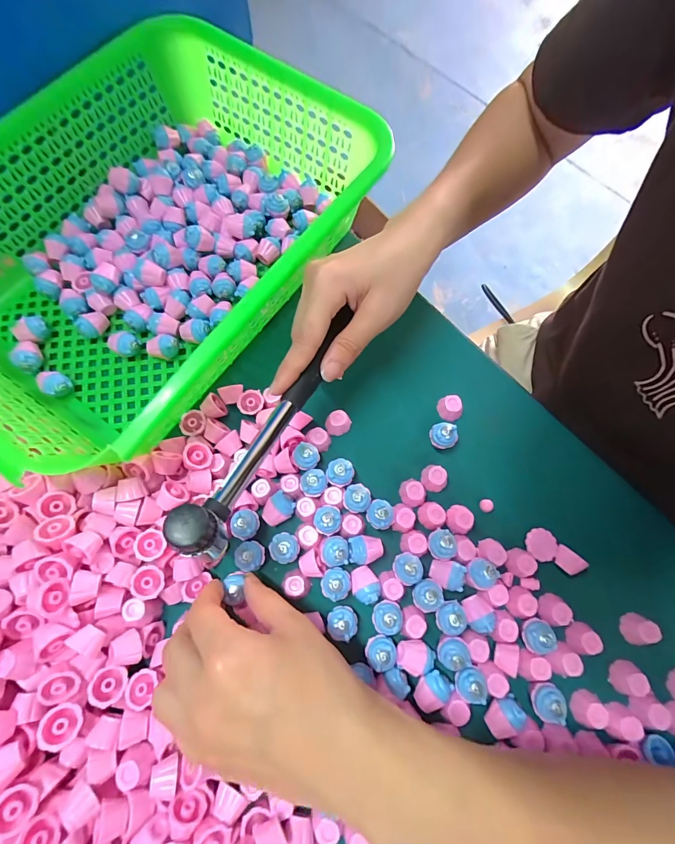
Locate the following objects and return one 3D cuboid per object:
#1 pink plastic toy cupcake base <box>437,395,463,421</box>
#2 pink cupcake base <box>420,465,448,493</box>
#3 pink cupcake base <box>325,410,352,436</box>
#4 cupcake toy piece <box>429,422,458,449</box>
[{"bbox_3d":[0.092,-0.012,0.300,0.017,0.018,0.017,0,73,-2],"label":"pink plastic toy cupcake base"},{"bbox_3d":[0.075,0.043,0.284,0.016,0.017,0.020,7,73,0],"label":"pink cupcake base"},{"bbox_3d":[0.000,0.000,0.294,0.020,0.011,0.018,-40,78,-12],"label":"pink cupcake base"},{"bbox_3d":[0.082,0.012,0.289,0.019,0.025,0.020,0,73,-2],"label":"cupcake toy piece"}]

